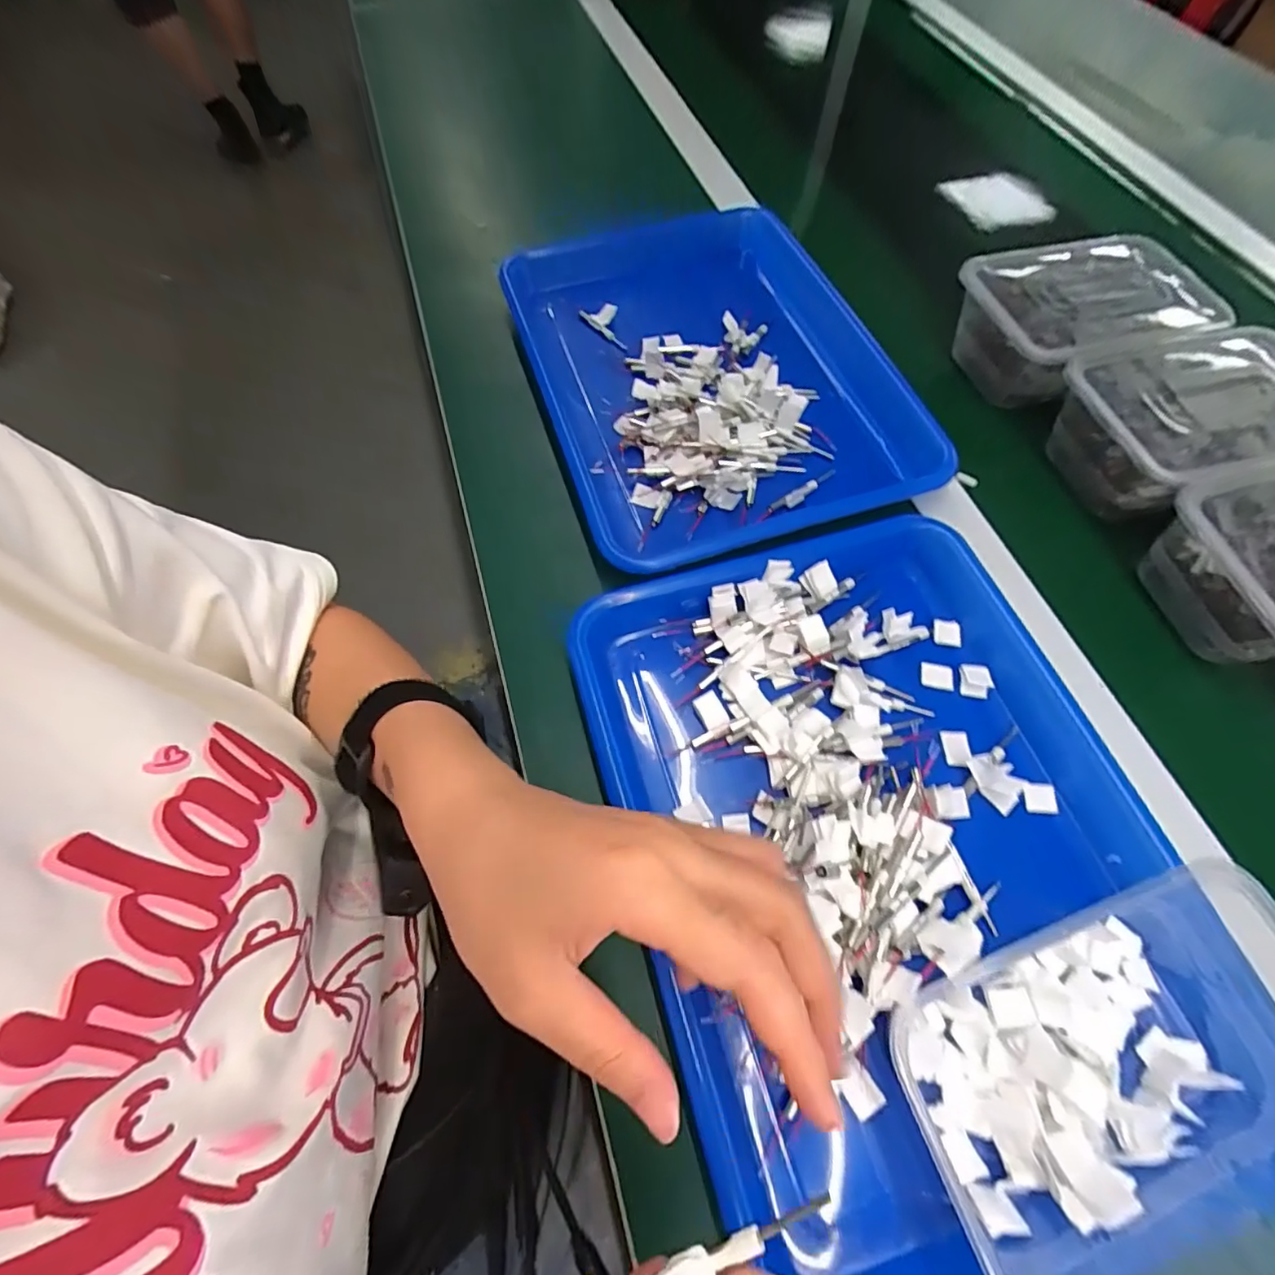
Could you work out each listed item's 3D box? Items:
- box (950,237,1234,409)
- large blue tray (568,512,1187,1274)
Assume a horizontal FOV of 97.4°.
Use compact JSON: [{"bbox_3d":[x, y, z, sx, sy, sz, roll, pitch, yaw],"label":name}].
[{"bbox_3d":[0.335,-0.244,0.435,0.169,0.064,0.120,-17,66,-8],"label":"box"},{"bbox_3d":[0.129,0.087,0.275,0.260,0.034,0.318,-15,66,-8],"label":"large blue tray"}]

